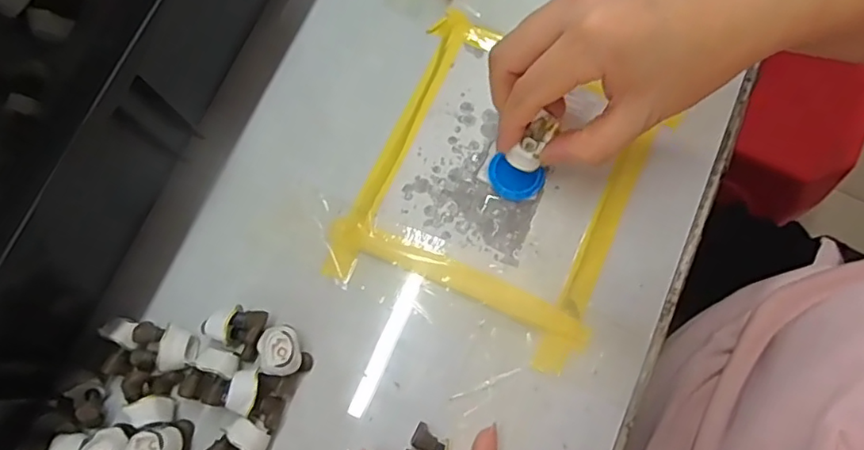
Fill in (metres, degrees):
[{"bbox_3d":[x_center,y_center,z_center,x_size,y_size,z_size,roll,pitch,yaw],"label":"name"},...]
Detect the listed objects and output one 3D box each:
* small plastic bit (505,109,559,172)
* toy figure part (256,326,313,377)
[{"bbox_3d":[0.052,-0.043,0.285,0.015,0.012,0.031,31,87,6],"label":"small plastic bit"},{"bbox_3d":[-0.074,0.062,0.278,0.022,0.025,0.022,-13,76,-2],"label":"toy figure part"}]

